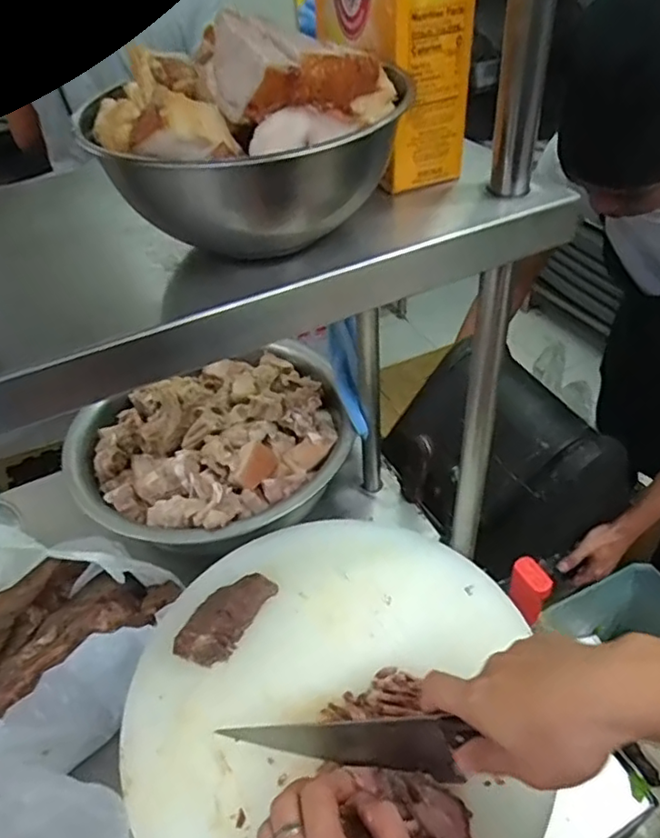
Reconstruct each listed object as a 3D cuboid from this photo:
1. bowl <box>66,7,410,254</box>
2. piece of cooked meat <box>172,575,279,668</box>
[{"bbox_3d":[-0.039,-0.141,0.309,0.126,0.099,0.122,-3,43,3],"label":"bowl"},{"bbox_3d":[-0.096,0.182,0.559,0.040,0.038,0.101,22,50,27],"label":"piece of cooked meat"}]

